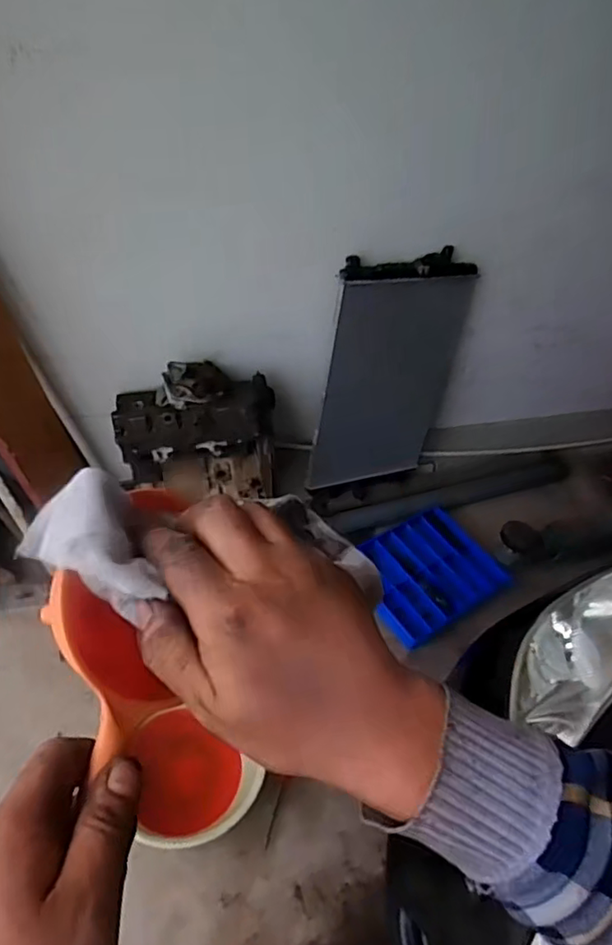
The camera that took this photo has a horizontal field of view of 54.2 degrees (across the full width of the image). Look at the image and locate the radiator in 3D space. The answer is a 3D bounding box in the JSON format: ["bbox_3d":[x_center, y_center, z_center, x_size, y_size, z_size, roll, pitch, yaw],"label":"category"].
[{"bbox_3d":[0.268,-0.268,1.832,0.467,0.788,0.094,-12,38,-27],"label":"radiator"}]

